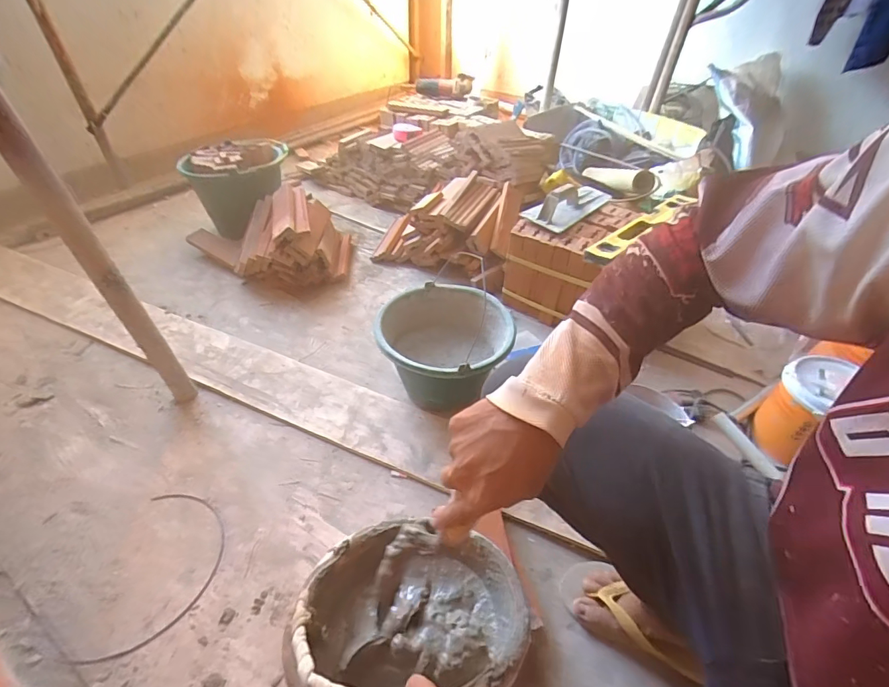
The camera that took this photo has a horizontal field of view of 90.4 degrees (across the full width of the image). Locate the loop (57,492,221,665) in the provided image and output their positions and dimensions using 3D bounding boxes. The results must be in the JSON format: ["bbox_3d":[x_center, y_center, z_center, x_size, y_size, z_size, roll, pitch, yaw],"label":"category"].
[{"bbox_3d":[-0.435,0.351,0.685,0.155,0.004,0.248,4,43,1],"label":"loop"}]

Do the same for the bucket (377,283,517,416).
[{"bbox_3d":[-0.004,0.023,0.934,0.261,0.181,0.261,1,43,-1],"label":"bucket"}]

